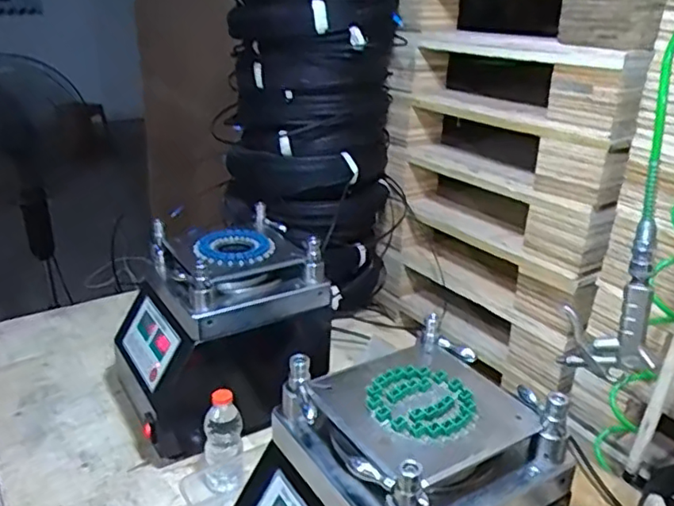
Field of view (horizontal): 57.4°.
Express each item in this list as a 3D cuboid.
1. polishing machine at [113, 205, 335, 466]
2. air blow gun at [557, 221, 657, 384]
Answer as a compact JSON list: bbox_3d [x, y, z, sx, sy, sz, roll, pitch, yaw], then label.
[{"bbox_3d":[-0.183,0.135,0.985,0.298,0.322,0.235,-12,26,-27],"label":"polishing machine"},{"bbox_3d":[0.283,0.052,0.628,0.087,0.167,0.023,14,27,28],"label":"air blow gun"}]

